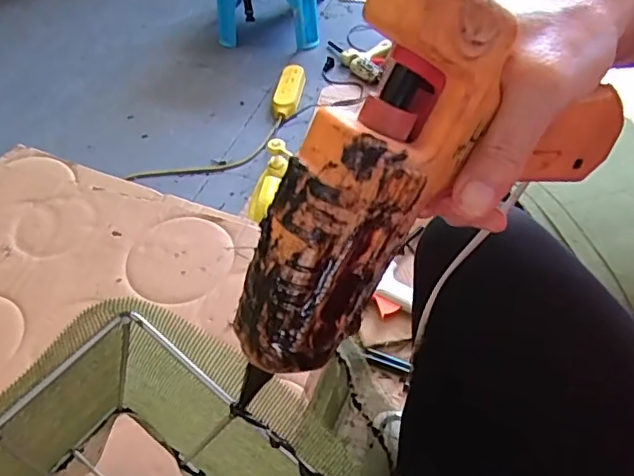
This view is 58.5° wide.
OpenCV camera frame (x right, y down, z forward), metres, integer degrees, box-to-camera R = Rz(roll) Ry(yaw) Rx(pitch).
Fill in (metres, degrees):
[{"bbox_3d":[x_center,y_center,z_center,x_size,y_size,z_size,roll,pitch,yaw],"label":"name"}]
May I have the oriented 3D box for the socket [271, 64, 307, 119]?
[{"bbox_3d":[-0.070,-0.369,1.425,0.066,0.042,0.197,6,49,6],"label":"socket"}]

